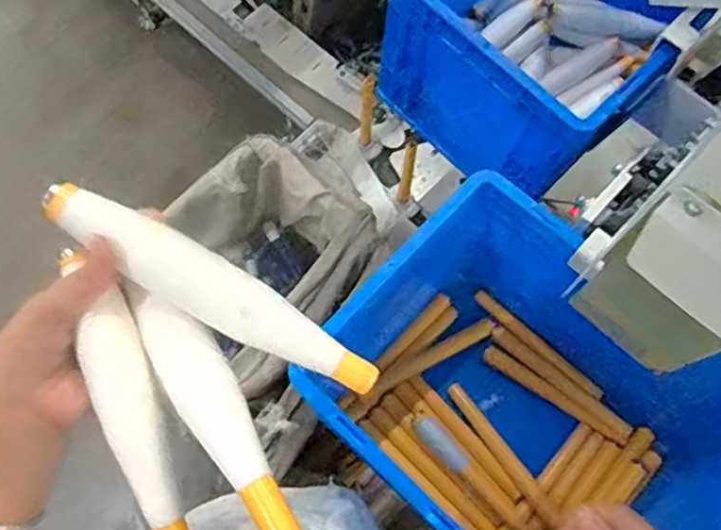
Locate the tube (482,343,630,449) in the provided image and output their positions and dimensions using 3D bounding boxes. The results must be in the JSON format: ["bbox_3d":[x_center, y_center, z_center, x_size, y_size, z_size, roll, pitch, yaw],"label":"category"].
[{"bbox_3d":[0.249,0.167,0.861,0.199,0.021,0.023,33,75,11],"label":"tube"}]

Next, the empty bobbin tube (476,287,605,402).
[{"bbox_3d":[0.231,0.101,0.870,0.198,0.020,0.019,41,76,13],"label":"empty bobbin tube"}]

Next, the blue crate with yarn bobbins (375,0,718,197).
[{"bbox_3d":[0.279,-0.341,0.886,0.299,0.252,0.414,43,77,14],"label":"blue crate with yarn bobbins"}]

